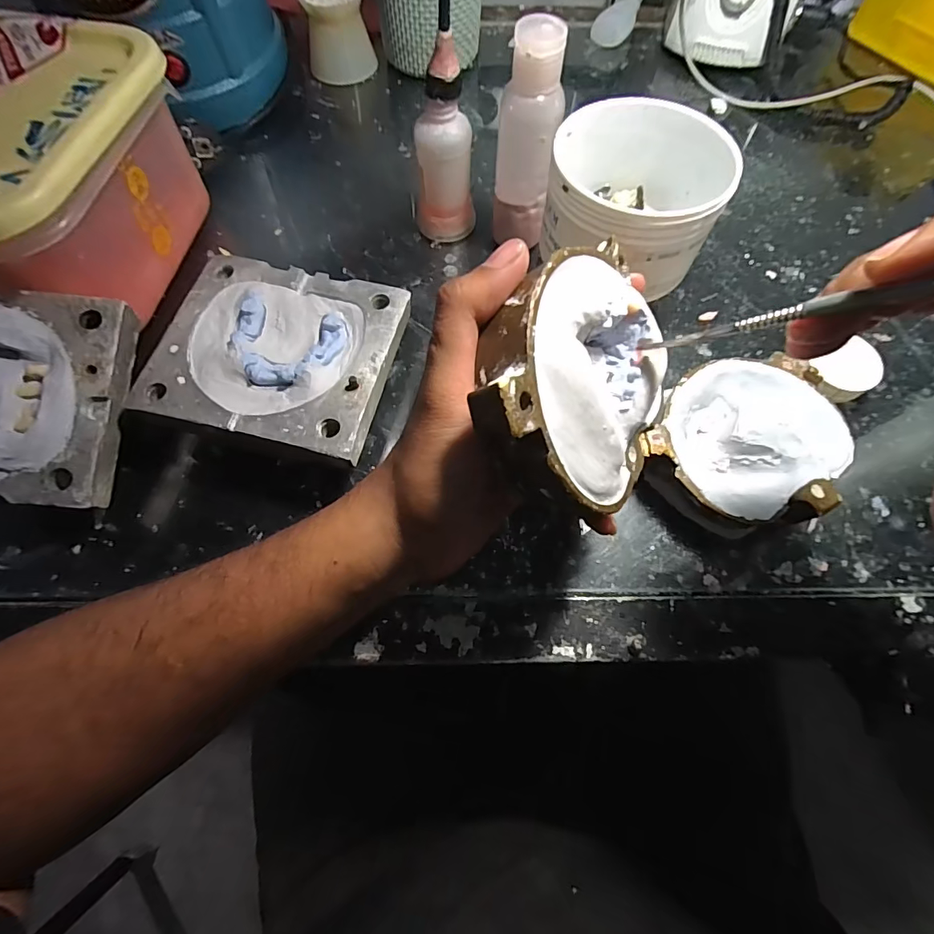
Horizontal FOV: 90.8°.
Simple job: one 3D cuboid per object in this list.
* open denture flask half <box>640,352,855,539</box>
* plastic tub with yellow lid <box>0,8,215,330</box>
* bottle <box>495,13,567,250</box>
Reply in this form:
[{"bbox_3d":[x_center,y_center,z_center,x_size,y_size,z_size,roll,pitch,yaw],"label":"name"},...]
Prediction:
[{"bbox_3d":[0.158,-0.013,0.261,0.115,0.030,0.093,-25,70,-10],"label":"open denture flask half"},{"bbox_3d":[-0.265,-0.169,0.277,0.155,0.105,0.168,10,68,4],"label":"plastic tub with yellow lid"},{"bbox_3d":[0.036,-0.195,0.283,0.034,0.112,0.032,6,68,2],"label":"bottle"}]

